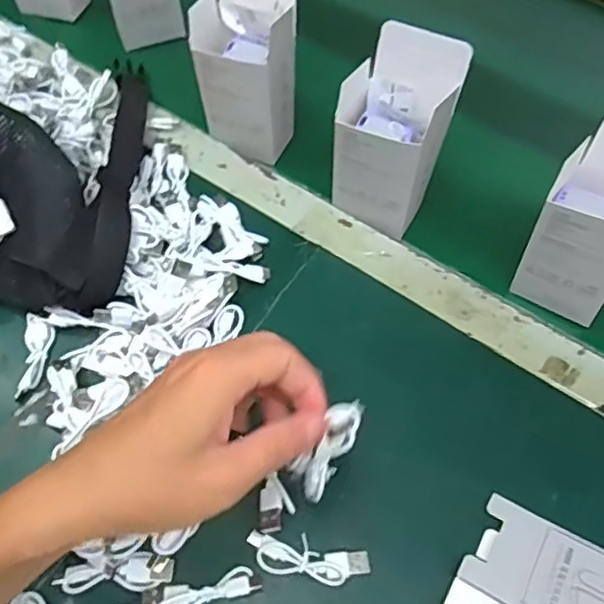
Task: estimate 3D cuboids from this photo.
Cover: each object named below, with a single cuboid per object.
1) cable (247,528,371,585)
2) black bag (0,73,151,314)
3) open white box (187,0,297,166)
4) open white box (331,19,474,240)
[{"bbox_3d":[0.003,0.154,0.379,0.073,0.005,0.022,10,60,5],"label":"cable"},{"bbox_3d":[-0.290,-0.110,0.493,0.321,0.056,0.250,-1,59,-1],"label":"black bag"},{"bbox_3d":[-0.043,-0.190,0.503,0.076,0.139,0.057,26,63,14],"label":"open white box"},{"bbox_3d":[0.065,-0.120,0.461,0.070,0.145,0.049,27,63,15],"label":"open white box"}]

